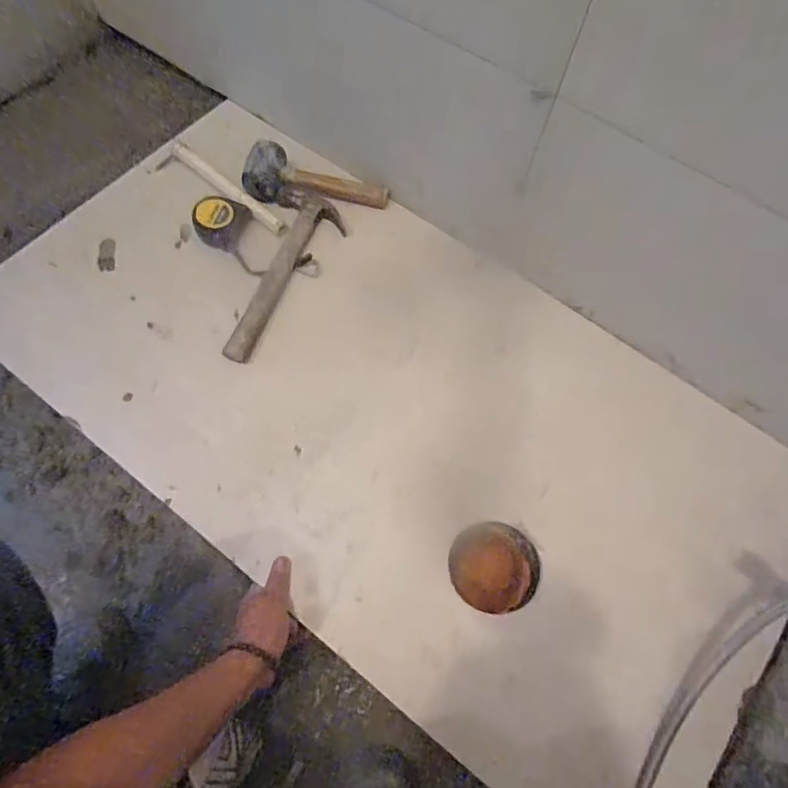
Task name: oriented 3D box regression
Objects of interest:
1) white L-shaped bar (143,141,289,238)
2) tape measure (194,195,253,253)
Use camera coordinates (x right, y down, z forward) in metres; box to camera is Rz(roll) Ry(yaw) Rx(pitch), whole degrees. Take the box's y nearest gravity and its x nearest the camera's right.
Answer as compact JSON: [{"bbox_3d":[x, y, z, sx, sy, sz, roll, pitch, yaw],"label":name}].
[{"bbox_3d":[-0.294,-0.342,0.814,0.270,0.021,0.071,34,73,12],"label":"white L-shaped bar"},{"bbox_3d":[-0.272,-0.274,0.768,0.076,0.040,0.081,18,71,7],"label":"tape measure"}]

